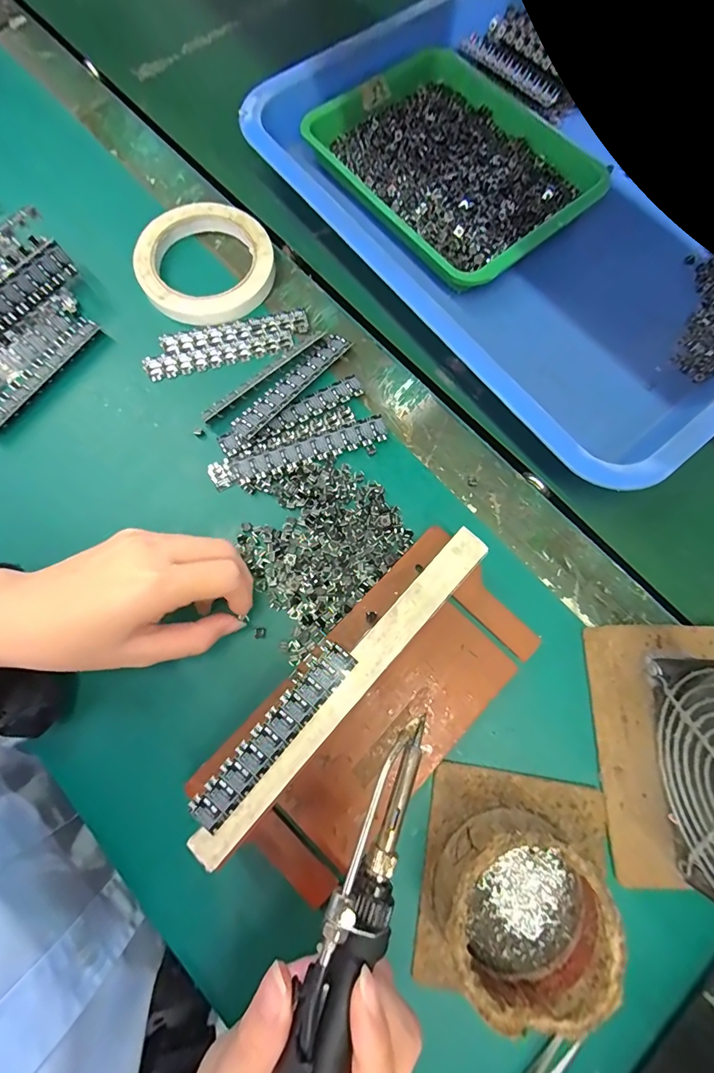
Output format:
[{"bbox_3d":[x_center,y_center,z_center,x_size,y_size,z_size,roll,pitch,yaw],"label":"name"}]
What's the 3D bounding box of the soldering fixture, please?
[{"bbox_3d":[0.013,0.098,0.241,0.102,0.040,0.215,43,79,8],"label":"soldering fixture"}]

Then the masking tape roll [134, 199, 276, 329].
[{"bbox_3d":[-0.116,-0.212,0.329,0.102,0.015,0.101,0,77,-1],"label":"masking tape roll"}]

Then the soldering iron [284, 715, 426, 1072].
[{"bbox_3d":[-0.010,0.176,0.157,0.024,0.019,0.200,21,70,3],"label":"soldering iron"}]

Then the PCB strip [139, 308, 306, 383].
[{"bbox_3d":[-0.096,-0.145,0.317,0.120,0.004,0.035,-13,77,-4],"label":"PCB strip"}]

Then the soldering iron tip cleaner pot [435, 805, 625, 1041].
[{"bbox_3d":[0.084,0.192,0.220,0.079,0.040,0.085,0,77,-1],"label":"soldering iron tip cleaner pot"}]

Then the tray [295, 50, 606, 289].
[{"bbox_3d":[0.083,-0.314,0.354,0.175,0.028,0.215,-36,80,-9],"label":"tray"}]

